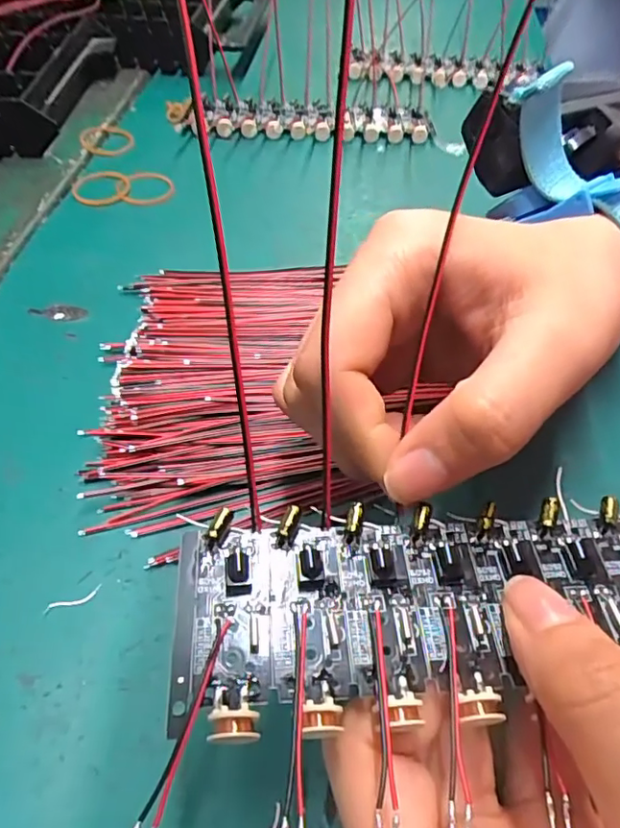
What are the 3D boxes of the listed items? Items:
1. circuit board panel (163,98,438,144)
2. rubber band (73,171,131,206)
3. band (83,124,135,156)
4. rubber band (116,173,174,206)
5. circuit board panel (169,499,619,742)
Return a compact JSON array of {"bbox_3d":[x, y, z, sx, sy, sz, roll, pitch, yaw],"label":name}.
[{"bbox_3d":[-0.007,-0.195,0.372,0.172,0.016,0.044,-3,51,-1],"label":"circuit board panel"},{"bbox_3d":[-0.119,-0.129,0.317,0.032,0.004,0.032,-17,53,-12],"label":"rubber band"},{"bbox_3d":[-0.127,-0.173,0.351,0.030,0.006,0.038,-18,55,-10],"label":"band"},{"bbox_3d":[-0.095,-0.131,0.320,0.031,0.005,0.028,-14,52,-10],"label":"rubber band"},{"bbox_3d":[0.053,0.040,0.124,0.161,0.006,0.044,-1,53,-6],"label":"circuit board panel"}]

